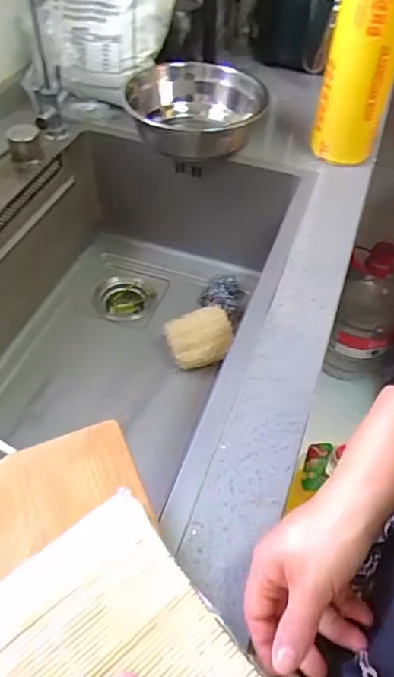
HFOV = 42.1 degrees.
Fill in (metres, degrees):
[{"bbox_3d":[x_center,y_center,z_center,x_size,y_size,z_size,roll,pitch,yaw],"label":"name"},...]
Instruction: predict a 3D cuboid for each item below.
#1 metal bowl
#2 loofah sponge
[{"bbox_3d":[-0.005,-0.334,0.772,0.200,0.075,0.198,1,48,-1],"label":"metal bowl"},{"bbox_3d":[0.004,0.000,0.751,0.096,0.062,0.075,-13,50,-14],"label":"loofah sponge"}]

